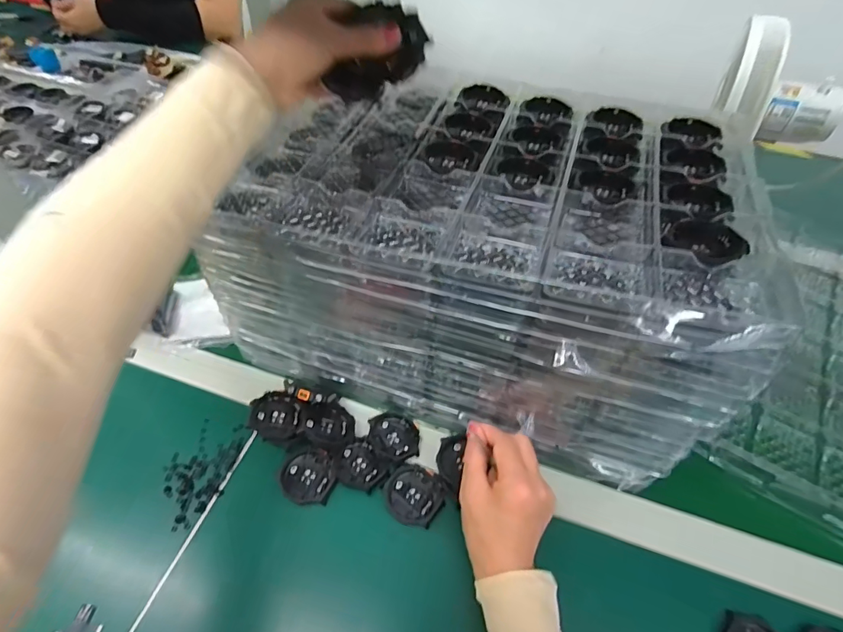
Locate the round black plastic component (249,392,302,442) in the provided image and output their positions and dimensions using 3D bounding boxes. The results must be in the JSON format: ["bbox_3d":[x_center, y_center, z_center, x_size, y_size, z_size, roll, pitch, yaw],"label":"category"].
[{"bbox_3d":[-0.137,0.094,0.424,0.043,0.009,0.045,3,61,-16],"label":"round black plastic component"}]

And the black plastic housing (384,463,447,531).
[{"bbox_3d":[-0.007,0.159,0.402,0.051,0.008,0.049,1,50,-2],"label":"black plastic housing"}]

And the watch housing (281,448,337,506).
[{"bbox_3d":[-0.102,0.145,0.407,0.047,0.013,0.046,-6,51,-8],"label":"watch housing"}]

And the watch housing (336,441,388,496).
[{"bbox_3d":[-0.055,0.139,0.414,0.044,0.009,0.039,25,54,17],"label":"watch housing"}]

